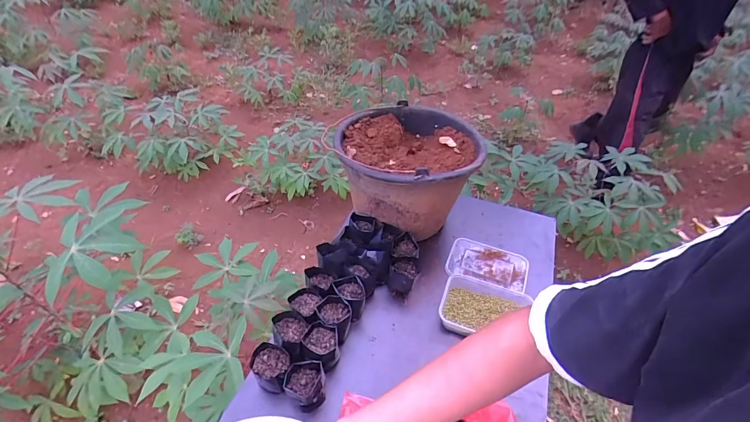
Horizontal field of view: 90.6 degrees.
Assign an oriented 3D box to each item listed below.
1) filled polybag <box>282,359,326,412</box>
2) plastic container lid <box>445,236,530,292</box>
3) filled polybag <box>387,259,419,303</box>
[{"bbox_3d":[-0.113,0.290,0.608,0.062,0.067,0.058,2,41,-2],"label":"filled polybag"},{"bbox_3d":[0.256,0.119,0.844,0.172,0.014,0.118,17,45,13],"label":"plastic container lid"},{"bbox_3d":[0.058,0.141,0.771,0.052,0.069,0.047,34,49,30],"label":"filled polybag"}]

